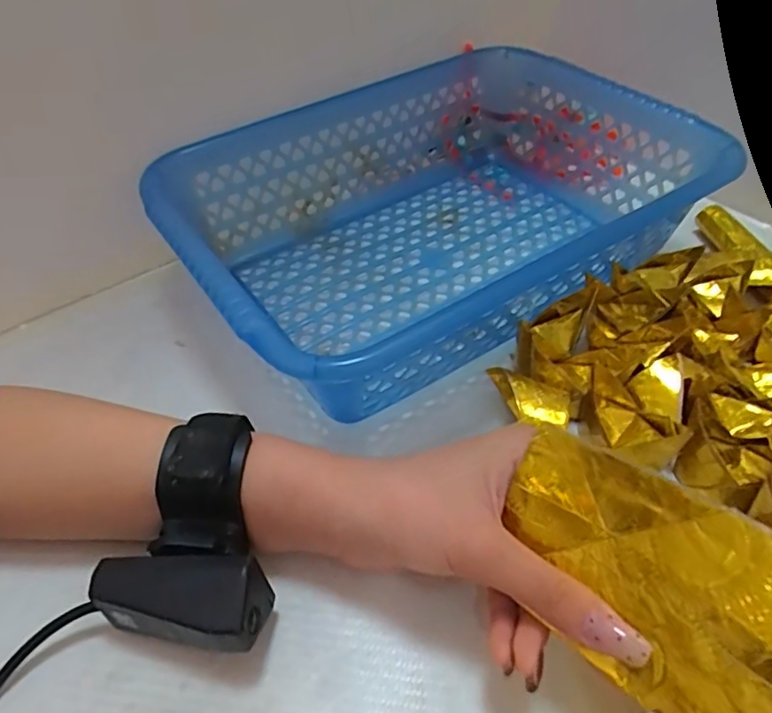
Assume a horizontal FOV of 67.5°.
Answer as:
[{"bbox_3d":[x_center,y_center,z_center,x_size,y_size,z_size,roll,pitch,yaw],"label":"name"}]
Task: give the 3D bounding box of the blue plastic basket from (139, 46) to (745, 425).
[{"bbox_3d":[0.036,-0.099,0.388,0.327,0.080,0.231,-28,52,-18],"label":"blue plastic basket"}]

